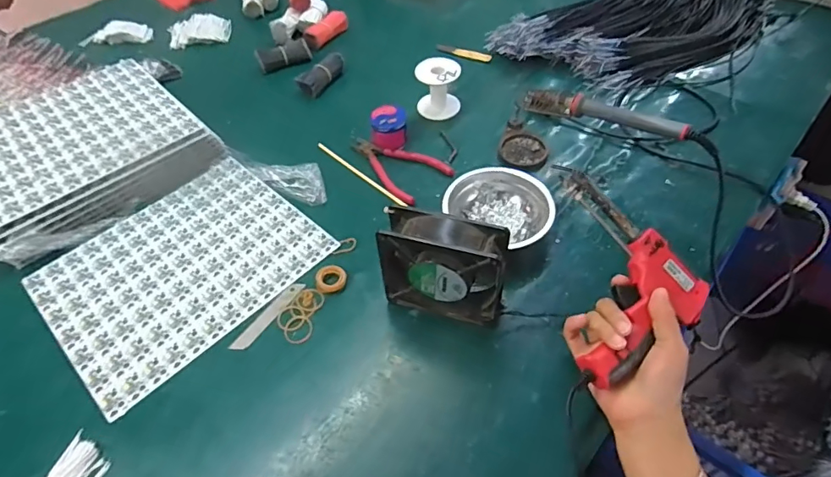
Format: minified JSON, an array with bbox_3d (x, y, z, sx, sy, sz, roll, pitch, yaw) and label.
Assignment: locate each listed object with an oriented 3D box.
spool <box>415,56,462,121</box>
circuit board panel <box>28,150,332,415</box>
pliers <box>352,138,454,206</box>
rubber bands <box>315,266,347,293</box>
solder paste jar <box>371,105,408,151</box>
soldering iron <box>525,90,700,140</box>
[{"bbox_3d":[0.035,-0.229,0.728,0.066,0.068,0.054,2,52,2],"label":"spool"},{"bbox_3d":[-0.278,0.031,0.581,0.242,0.009,0.290,35,60,25],"label":"circuit board panel"},{"bbox_3d":[-0.032,-0.102,0.665,0.148,0.020,0.079,28,57,21],"label":"pliers"},{"bbox_3d":[-0.098,0.047,0.555,0.036,0.009,0.034,0,52,0],"label":"rubber bands"},{"bbox_3d":[-0.038,-0.158,0.690,0.049,0.047,0.045,0,52,0],"label":"solder paste jar"},{"bbox_3d":[0.222,-0.149,0.572,0.209,0.026,0.021,27,56,37],"label":"soldering iron"}]

